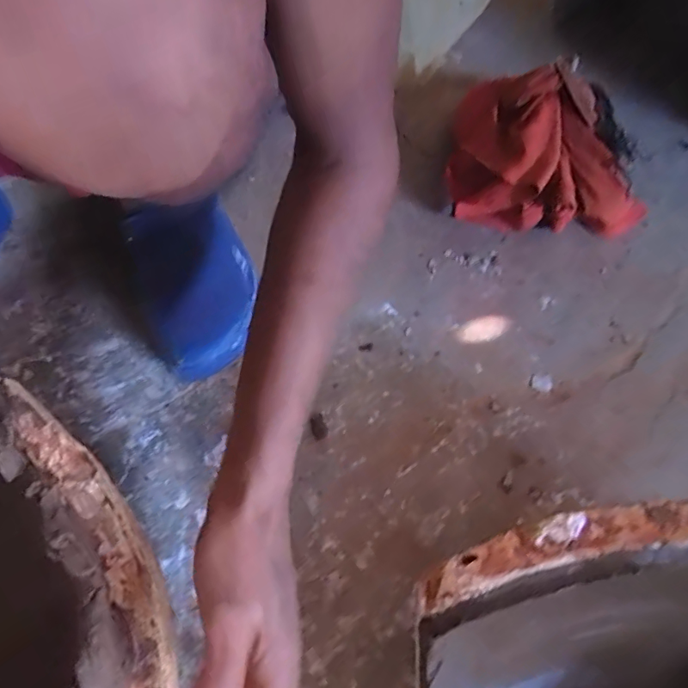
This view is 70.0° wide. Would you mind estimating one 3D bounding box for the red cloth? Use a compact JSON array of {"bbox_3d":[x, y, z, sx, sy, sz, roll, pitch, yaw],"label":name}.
[{"bbox_3d":[0.220,-0.206,0.529,0.201,0.120,0.161,2,64,4],"label":"red cloth"}]

